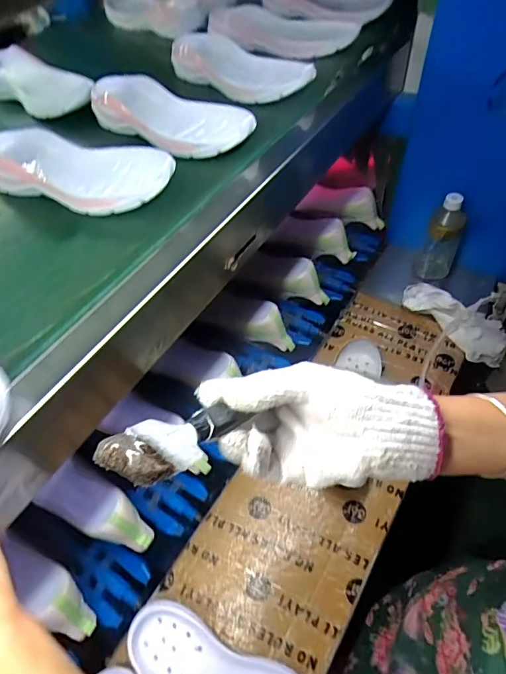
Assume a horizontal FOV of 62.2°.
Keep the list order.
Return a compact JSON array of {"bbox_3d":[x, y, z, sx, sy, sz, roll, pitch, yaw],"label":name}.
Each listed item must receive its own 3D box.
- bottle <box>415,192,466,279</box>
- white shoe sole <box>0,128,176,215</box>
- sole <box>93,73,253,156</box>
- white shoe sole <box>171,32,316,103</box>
[{"bbox_3d":[0.354,-0.179,0.786,0.065,0.197,0.062,15,57,16],"label":"bottle"},{"bbox_3d":[-0.203,-0.193,0.487,0.236,0.055,0.083,18,58,18],"label":"white shoe sole"},{"bbox_3d":[-0.109,-0.276,0.538,0.236,0.057,0.071,32,63,26],"label":"sole"},{"bbox_3d":[-0.019,-0.379,0.588,0.240,0.044,0.079,35,63,28],"label":"white shoe sole"}]

